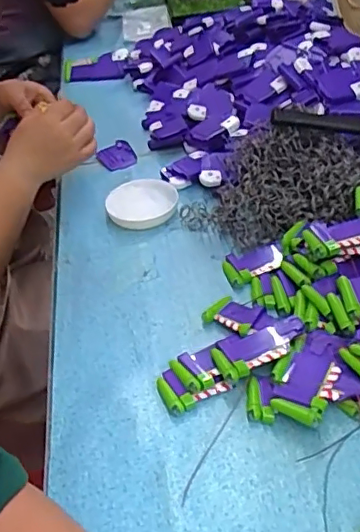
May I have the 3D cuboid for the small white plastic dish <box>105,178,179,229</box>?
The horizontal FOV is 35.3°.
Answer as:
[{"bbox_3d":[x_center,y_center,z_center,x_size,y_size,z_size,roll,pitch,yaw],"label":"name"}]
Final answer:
[{"bbox_3d":[-0.047,-0.082,0.740,0.087,0.022,0.086,-3,41,3],"label":"small white plastic dish"}]

